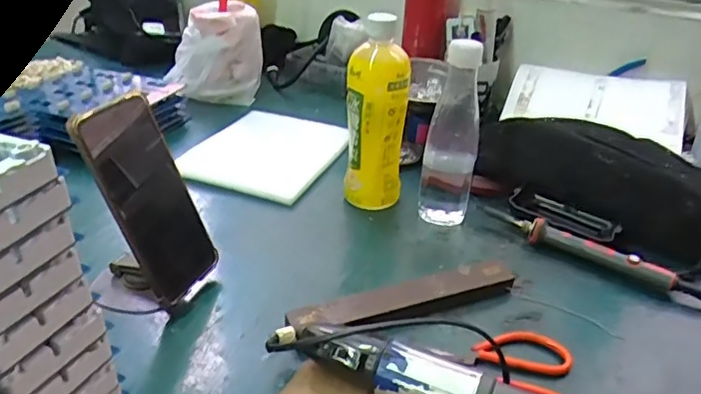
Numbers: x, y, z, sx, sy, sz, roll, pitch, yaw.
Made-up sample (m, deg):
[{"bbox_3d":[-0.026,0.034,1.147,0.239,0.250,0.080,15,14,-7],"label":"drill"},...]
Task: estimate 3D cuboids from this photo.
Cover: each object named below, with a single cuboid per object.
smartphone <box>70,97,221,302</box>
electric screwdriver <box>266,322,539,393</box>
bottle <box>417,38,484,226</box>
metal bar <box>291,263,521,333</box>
[{"bbox_3d":[-0.164,0.002,0.466,0.009,0.166,0.075,-4,26,36],"label":"smartphone"},{"bbox_3d":[0.053,0.135,0.393,0.236,0.041,0.041,15,32,20],"label":"electric screwdriver"},{"bbox_3d":[0.108,-0.065,0.588,0.055,0.197,0.060,10,31,11],"label":"bottle"},{"bbox_3d":[0.048,0.088,0.494,0.203,0.020,0.035,-8,32,-18],"label":"metal bar"}]

